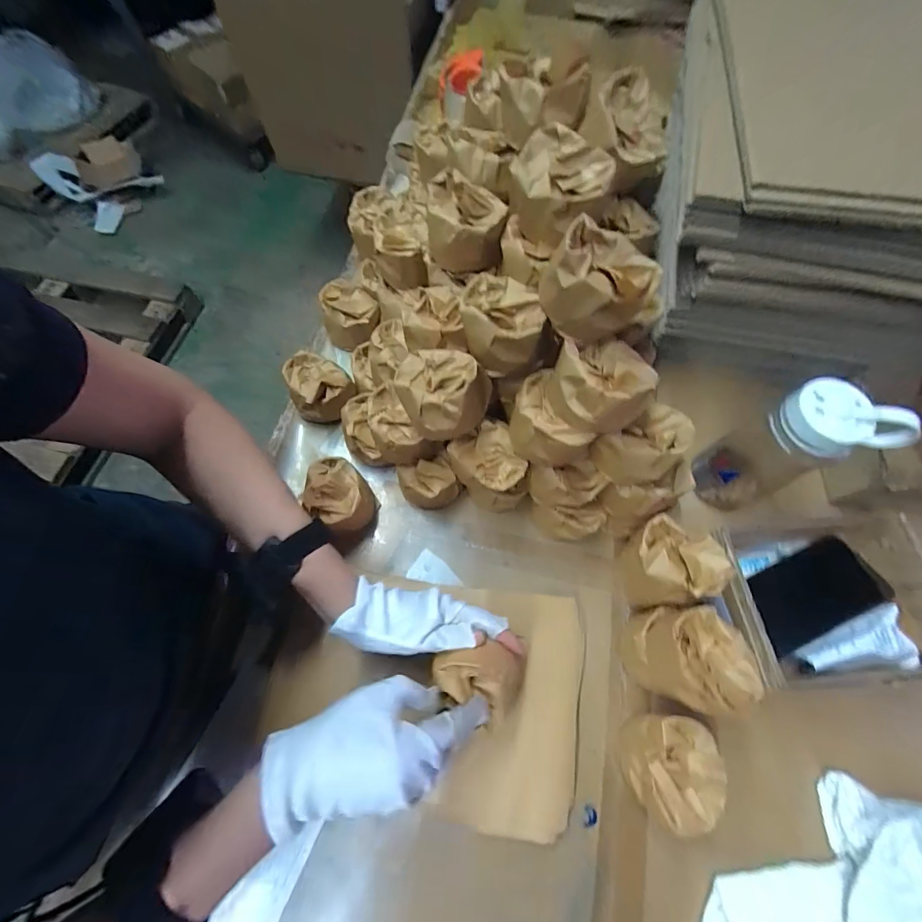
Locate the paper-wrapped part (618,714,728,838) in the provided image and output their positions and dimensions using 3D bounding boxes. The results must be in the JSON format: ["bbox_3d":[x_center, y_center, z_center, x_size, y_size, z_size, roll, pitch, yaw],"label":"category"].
[{"bbox_3d":[0.195,0.284,0.388,0.076,0.063,0.082,0,66,0],"label":"paper-wrapped part"}]

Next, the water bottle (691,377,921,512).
[{"bbox_3d":[0.342,-0.007,0.457,0.076,0.207,0.093,-25,68,-10],"label":"water bottle"}]

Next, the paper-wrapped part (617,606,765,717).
[{"bbox_3d":[0.211,0.187,0.398,0.087,0.115,0.084,7,66,3],"label":"paper-wrapped part"}]

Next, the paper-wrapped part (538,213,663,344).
[{"bbox_3d":[0.110,-0.144,0.346,0.086,0.068,0.062,8,66,4],"label":"paper-wrapped part"}]

